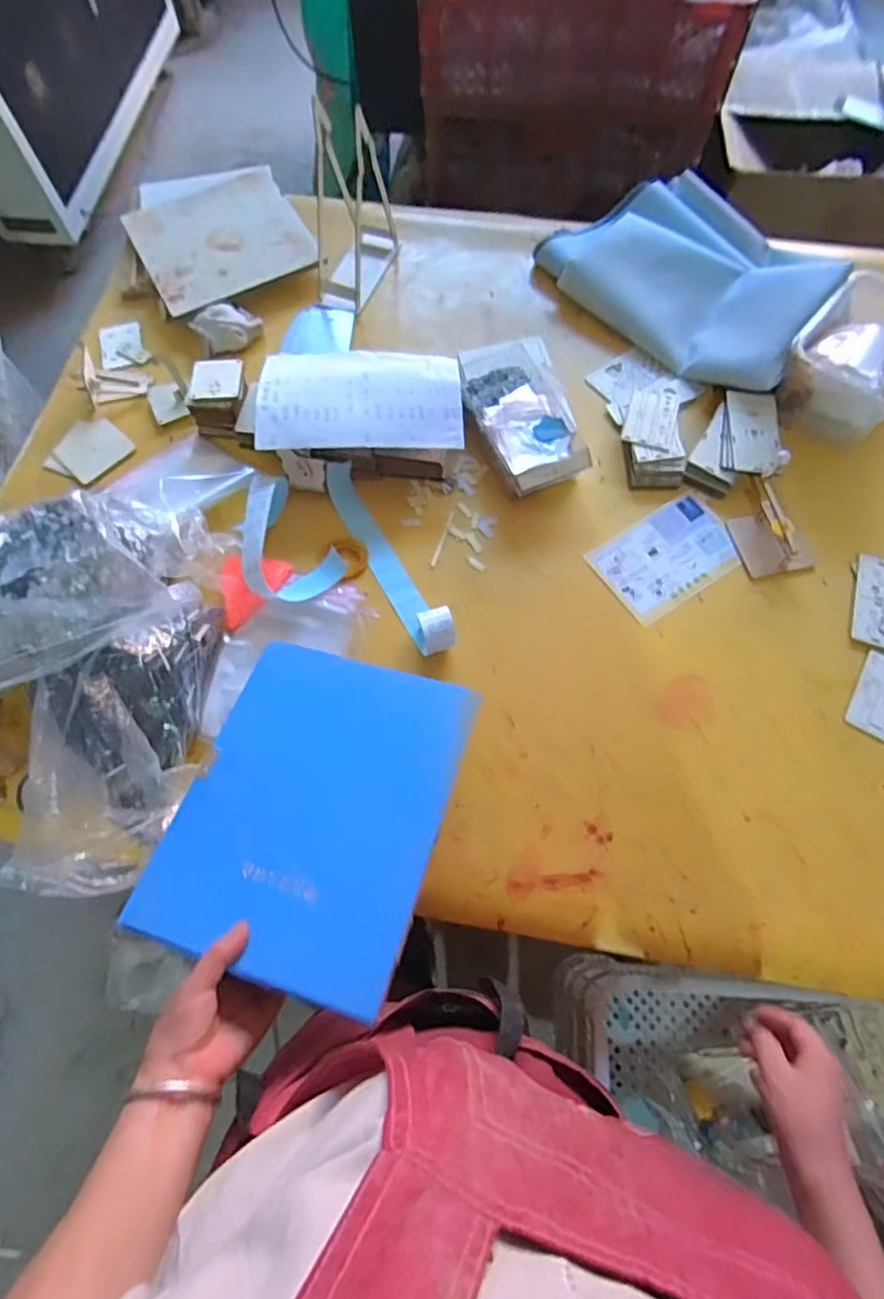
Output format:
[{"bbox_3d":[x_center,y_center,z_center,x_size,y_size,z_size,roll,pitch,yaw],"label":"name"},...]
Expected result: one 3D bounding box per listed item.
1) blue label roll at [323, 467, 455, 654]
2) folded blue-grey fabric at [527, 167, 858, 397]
[{"bbox_3d":[-0.079,-0.137,0.840,0.049,0.048,0.342,-27,70,-10],"label":"blue label roll"},{"bbox_3d":[0.455,-0.664,1.013,0.361,0.128,0.456,-42,73,-15],"label":"folded blue-grey fabric"}]

